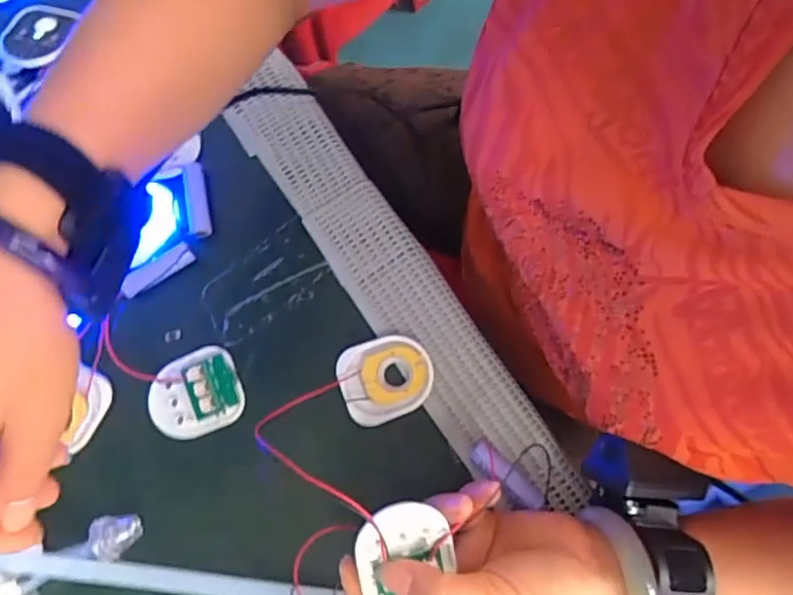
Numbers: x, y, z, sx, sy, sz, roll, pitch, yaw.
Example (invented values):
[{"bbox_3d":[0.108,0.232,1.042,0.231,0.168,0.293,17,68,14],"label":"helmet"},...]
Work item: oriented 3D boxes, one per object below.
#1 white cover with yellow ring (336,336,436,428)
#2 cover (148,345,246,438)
[{"bbox_3d":[-0.006,0.050,0.387,0.057,0.016,0.049,-22,78,-1],"label":"white cover with yellow ring"},{"bbox_3d":[-0.128,0.061,0.393,0.059,0.011,0.049,-26,78,-2],"label":"cover"}]

